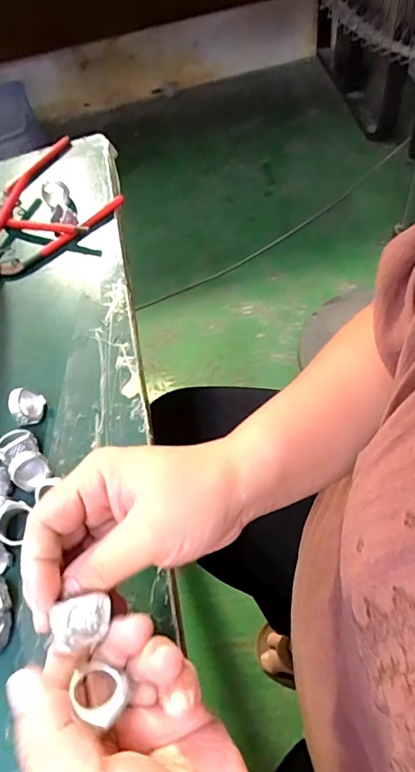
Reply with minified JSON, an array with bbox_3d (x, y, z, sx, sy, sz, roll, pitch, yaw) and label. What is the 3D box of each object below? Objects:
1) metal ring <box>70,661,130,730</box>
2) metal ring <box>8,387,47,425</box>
[{"bbox_3d":[-0.046,0.129,0.200,0.024,0.010,0.017,22,62,16],"label":"metal ring"},{"bbox_3d":[-0.134,0.014,0.348,0.025,0.018,0.024,-5,59,8],"label":"metal ring"}]

